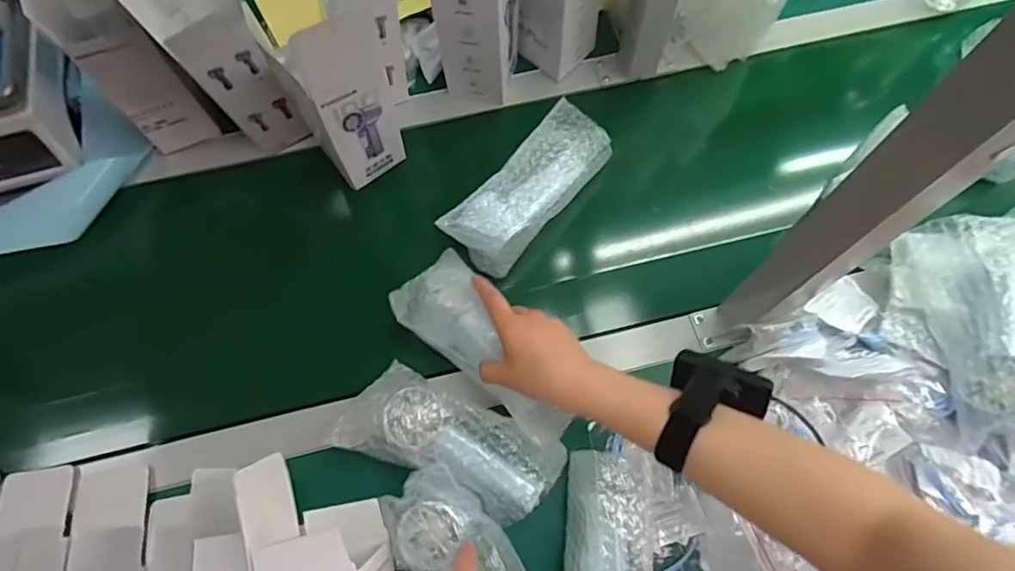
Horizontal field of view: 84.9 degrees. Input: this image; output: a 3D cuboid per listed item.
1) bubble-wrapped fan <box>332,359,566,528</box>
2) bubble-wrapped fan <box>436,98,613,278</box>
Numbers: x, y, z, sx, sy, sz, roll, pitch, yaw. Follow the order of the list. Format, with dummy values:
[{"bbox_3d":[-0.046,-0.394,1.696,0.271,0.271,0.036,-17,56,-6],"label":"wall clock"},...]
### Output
[{"bbox_3d":[-0.049,0.139,0.493,0.184,0.056,0.084,25,71,10],"label":"bubble-wrapped fan"},{"bbox_3d":[0.027,-0.102,0.590,0.072,0.067,0.201,37,73,14],"label":"bubble-wrapped fan"}]

